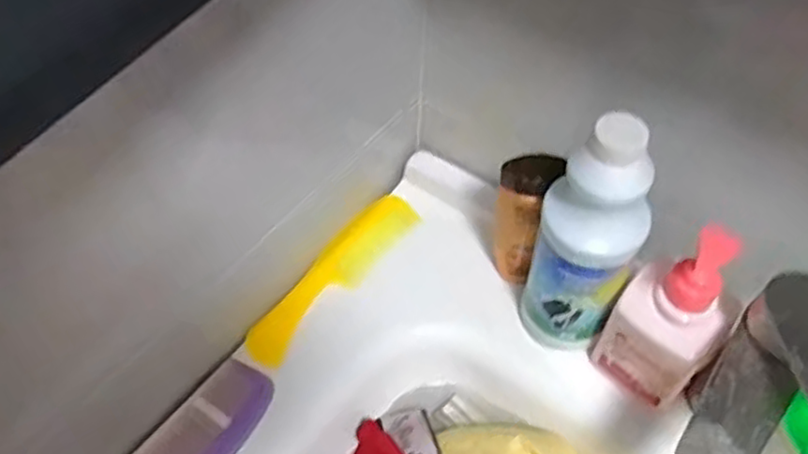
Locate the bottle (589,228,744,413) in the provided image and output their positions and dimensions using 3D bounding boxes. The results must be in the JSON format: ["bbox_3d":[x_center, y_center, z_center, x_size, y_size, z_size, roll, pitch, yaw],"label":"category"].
[{"bbox_3d":[0.169,0.059,0.461,0.062,0.137,0.043,37,59,25],"label":"bottle"}]

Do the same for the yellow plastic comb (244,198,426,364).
[{"bbox_3d":[-0.054,0.036,0.562,0.037,0.006,0.175,38,60,13],"label":"yellow plastic comb"}]

